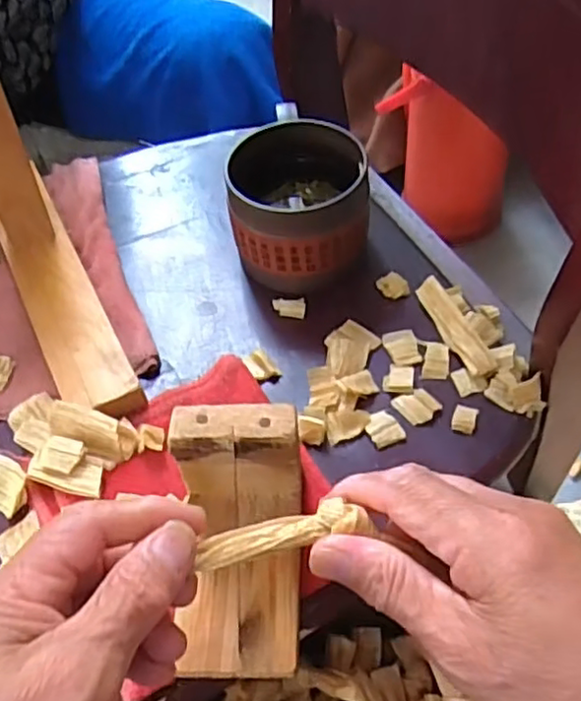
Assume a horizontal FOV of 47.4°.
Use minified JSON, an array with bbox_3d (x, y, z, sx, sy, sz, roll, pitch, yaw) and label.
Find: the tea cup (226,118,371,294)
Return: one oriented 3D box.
[{"bbox_3d":[0.007,-0.094,0.458,0.091,0.081,0.095,-2,54,3],"label":"tea cup"}]

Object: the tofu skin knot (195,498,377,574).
[{"bbox_3d":[-0.002,0.071,0.261,0.067,0.009,0.017,-13,54,1],"label":"tofu skin knot"}]

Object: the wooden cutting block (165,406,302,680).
[{"bbox_3d":[-0.026,0.089,0.313,0.058,0.068,0.107,0,54,5],"label":"wooden cutting block"}]

